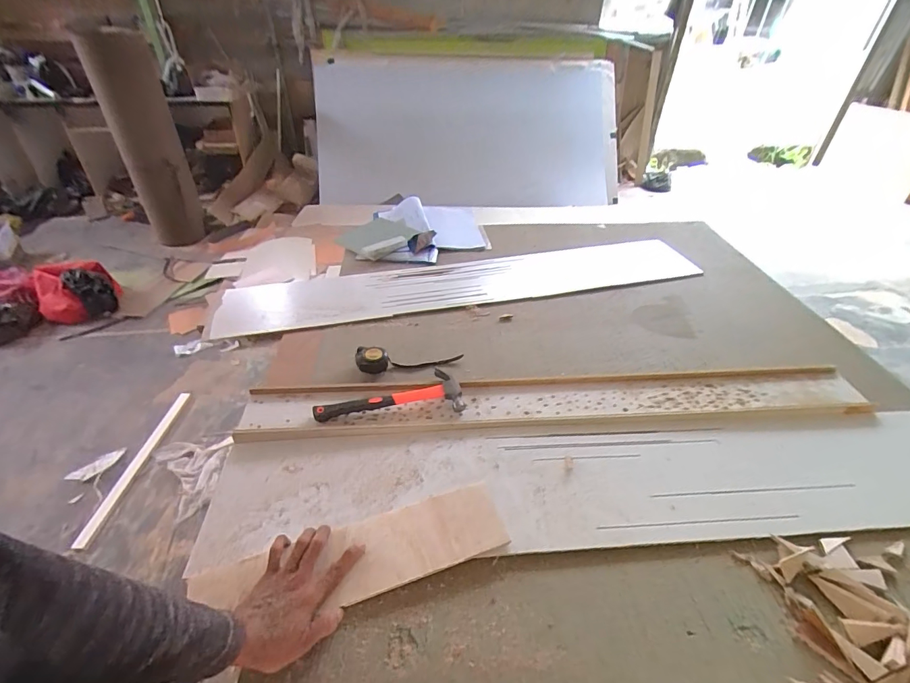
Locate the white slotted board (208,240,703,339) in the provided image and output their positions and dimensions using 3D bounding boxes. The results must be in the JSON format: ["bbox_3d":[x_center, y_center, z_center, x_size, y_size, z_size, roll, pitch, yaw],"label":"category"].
[{"bbox_3d":[0.023,-0.163,1.190,1.242,0.017,0.237,-8,41,-8],"label":"white slotted board"}]

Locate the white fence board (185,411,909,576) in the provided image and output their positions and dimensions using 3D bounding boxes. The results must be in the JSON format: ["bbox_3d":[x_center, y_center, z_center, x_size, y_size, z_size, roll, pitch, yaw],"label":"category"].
[{"bbox_3d":[0.293,0.217,0.711,1.322,0.023,0.219,-3,40,-3],"label":"white fence board"}]

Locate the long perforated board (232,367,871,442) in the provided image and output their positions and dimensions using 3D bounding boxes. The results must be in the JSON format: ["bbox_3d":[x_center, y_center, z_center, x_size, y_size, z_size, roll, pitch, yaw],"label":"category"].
[{"bbox_3d":[0.182,0.108,0.827,1.135,0.029,0.117,-3,40,-2],"label":"long perforated board"}]

